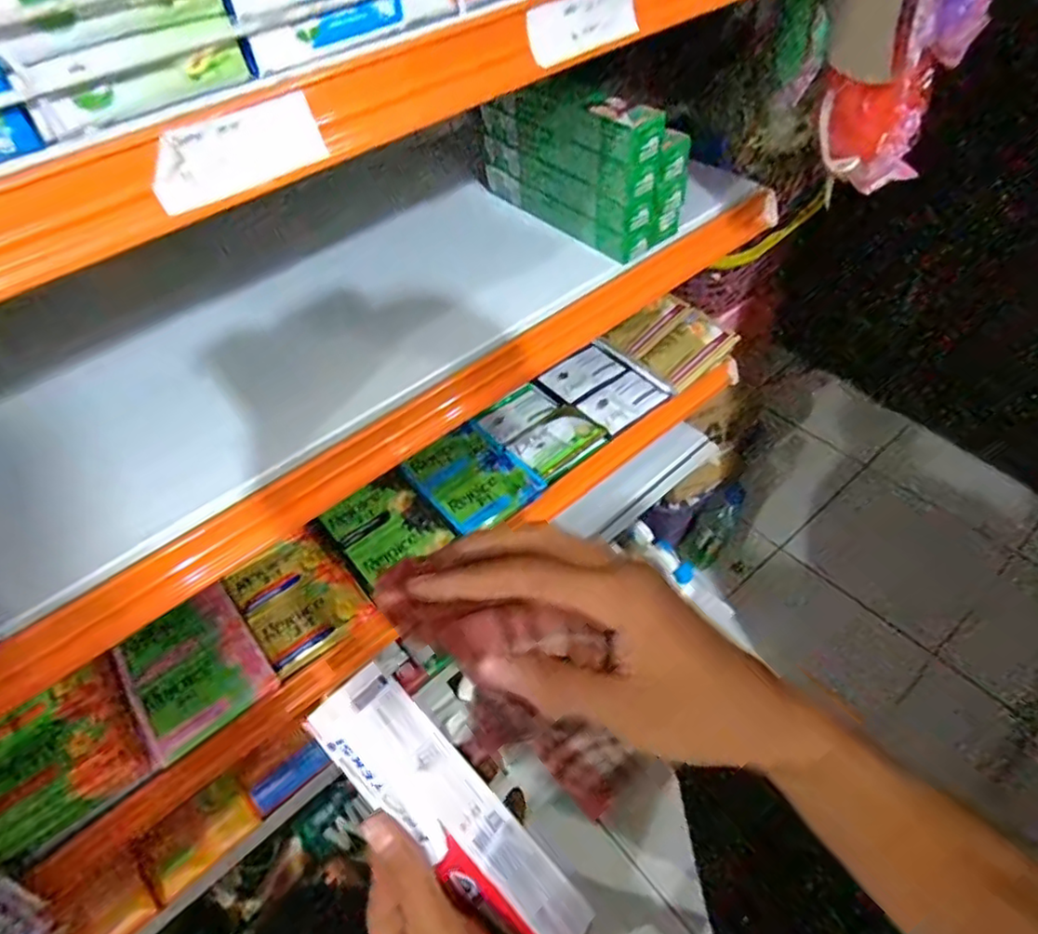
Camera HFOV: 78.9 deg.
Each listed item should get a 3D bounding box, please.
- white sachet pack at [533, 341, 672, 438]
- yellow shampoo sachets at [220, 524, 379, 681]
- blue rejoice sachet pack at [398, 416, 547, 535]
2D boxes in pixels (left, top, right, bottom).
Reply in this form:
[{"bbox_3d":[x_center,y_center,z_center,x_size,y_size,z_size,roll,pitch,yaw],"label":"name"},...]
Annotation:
[{"bbox_3d":[0.090,-0.089,0.690,0.090,0.019,0.121,-36,56,-23],"label":"white sachet pack"},{"bbox_3d":[-0.192,0.113,0.552,0.091,0.012,0.122,-35,55,-23],"label":"yellow shampoo sachets"},{"bbox_3d":[-0.047,0.007,0.615,0.093,0.013,0.121,-34,55,-22],"label":"blue rejoice sachet pack"}]

